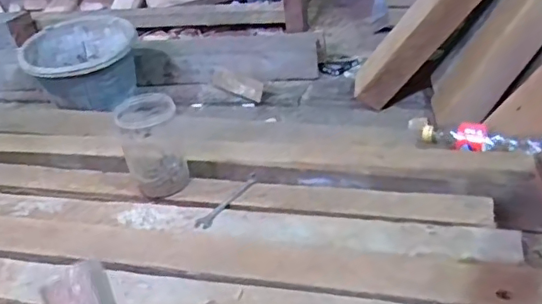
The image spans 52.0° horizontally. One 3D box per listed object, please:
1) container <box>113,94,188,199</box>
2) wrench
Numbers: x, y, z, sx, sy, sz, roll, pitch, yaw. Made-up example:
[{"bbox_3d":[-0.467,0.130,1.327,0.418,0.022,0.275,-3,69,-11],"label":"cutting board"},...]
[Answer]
[{"bbox_3d":[-0.199,-0.005,0.948,0.099,0.158,0.099,-17,36,-14],"label":"container"},{"bbox_3d":[-0.065,0.077,0.930,0.031,0.011,0.171,5,34,36],"label":"wrench"}]

